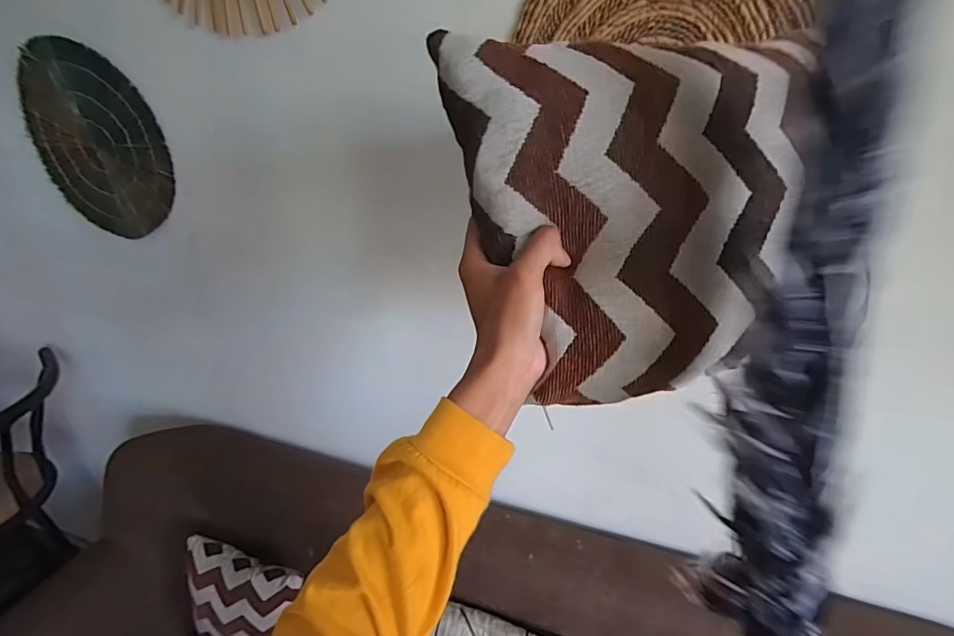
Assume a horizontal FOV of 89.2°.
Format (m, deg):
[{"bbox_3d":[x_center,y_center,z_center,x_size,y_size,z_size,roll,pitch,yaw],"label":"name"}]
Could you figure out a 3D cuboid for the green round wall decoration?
[{"bbox_3d":[-0.758,-0.332,0.950,0.346,0.361,0.028,-15,25,23],"label":"green round wall decoration"}]

